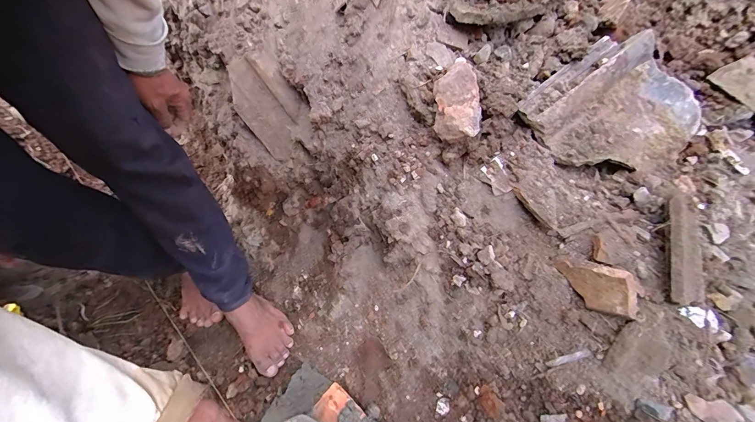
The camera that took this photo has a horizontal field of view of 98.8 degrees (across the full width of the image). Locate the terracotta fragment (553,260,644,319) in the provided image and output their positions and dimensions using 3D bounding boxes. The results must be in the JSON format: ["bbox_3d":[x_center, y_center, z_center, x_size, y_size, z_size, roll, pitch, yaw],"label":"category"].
[{"bbox_3d":[0.311,0.106,0.462,0.026,0.066,0.093,-10,10,-32],"label":"terracotta fragment"}]

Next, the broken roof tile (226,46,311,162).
[{"bbox_3d":[-0.195,-0.190,0.577,0.106,0.166,0.012,-32,16,10],"label":"broken roof tile"}]

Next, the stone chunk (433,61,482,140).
[{"bbox_3d":[0.110,-0.154,0.454,0.061,0.023,0.118,-5,71,19],"label":"stone chunk"}]

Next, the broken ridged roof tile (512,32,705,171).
[{"bbox_3d":[0.376,-0.150,0.521,0.264,0.045,0.210,-31,91,-9],"label":"broken ridged roof tile"}]

